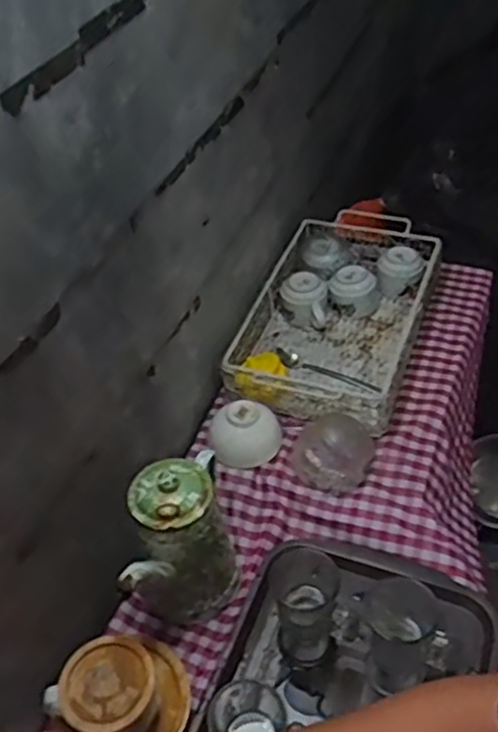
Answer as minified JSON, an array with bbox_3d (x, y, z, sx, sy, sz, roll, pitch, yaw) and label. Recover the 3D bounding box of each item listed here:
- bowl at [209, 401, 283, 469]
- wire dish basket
[{"bbox_3d":[-0.005,0.095,1.040,0.106,0.062,0.091,-5,44,1],"label":"bowl"},{"bbox_3d":[0.148,-0.087,1.183,0.265,0.083,0.435,13,47,18],"label":"wire dish basket"}]

